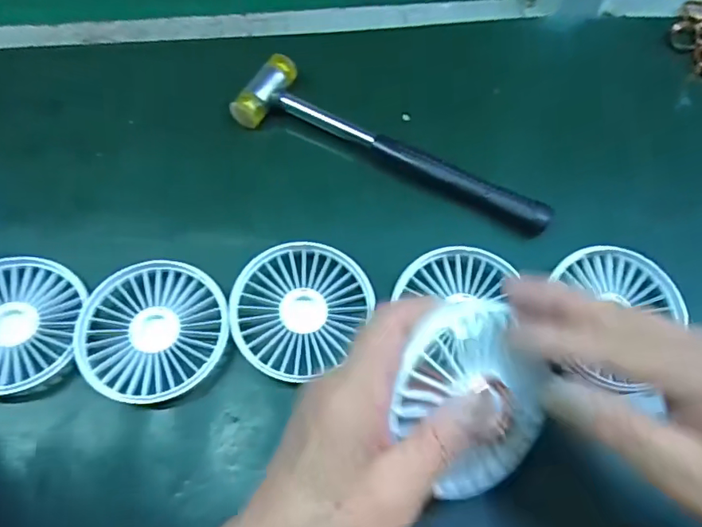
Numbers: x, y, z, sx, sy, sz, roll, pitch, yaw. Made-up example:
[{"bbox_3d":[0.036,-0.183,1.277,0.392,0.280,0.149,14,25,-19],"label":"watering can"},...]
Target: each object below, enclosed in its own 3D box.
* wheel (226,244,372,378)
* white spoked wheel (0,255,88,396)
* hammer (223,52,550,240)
[{"bbox_3d":[-0.033,0.027,0.332,0.080,0.017,0.086,0,66,0],"label":"wheel"},{"bbox_3d":[-0.213,0.035,0.323,0.081,0.019,0.088,0,66,0],"label":"white spoked wheel"},{"bbox_3d":[0.031,-0.088,0.377,0.237,0.023,0.058,25,68,11],"label":"hammer"}]

